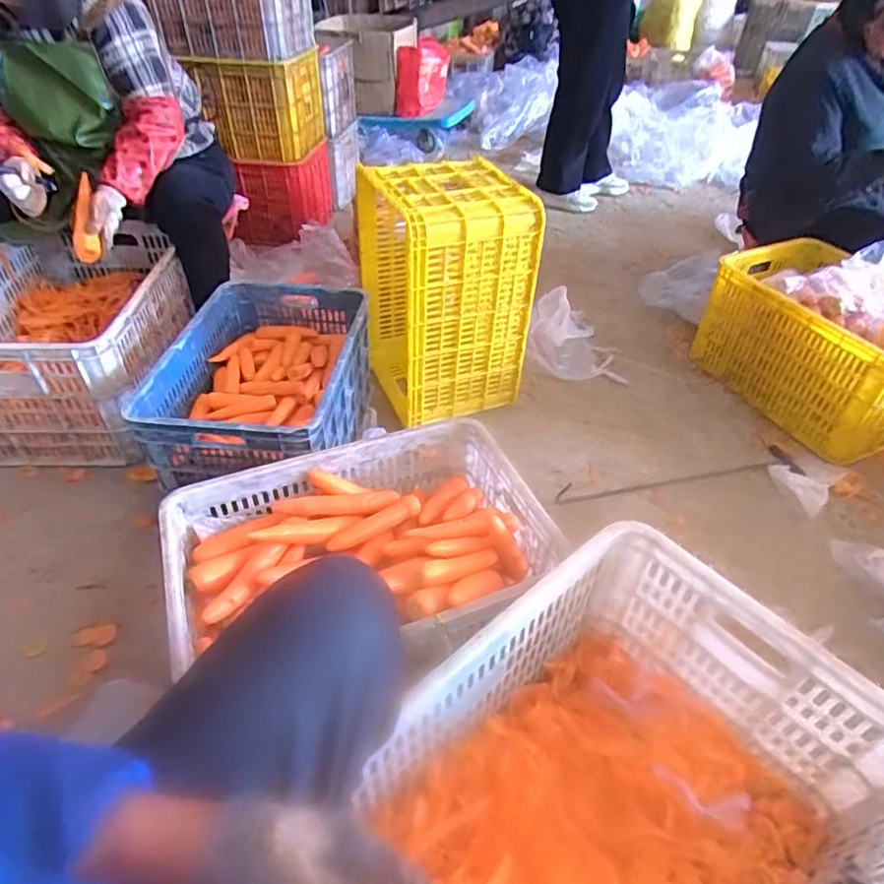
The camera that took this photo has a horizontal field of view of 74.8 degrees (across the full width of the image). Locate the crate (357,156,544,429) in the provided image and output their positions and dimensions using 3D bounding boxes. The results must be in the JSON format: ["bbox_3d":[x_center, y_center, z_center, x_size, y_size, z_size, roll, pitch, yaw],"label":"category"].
[{"bbox_3d":[0.000,-0.357,1.392,0.310,0.518,0.383,-14,45,-16],"label":"crate"}]

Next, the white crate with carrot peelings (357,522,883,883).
[{"bbox_3d":[0.162,0.419,0.626,0.599,0.260,0.405,-28,51,-28],"label":"white crate with carrot peelings"}]

